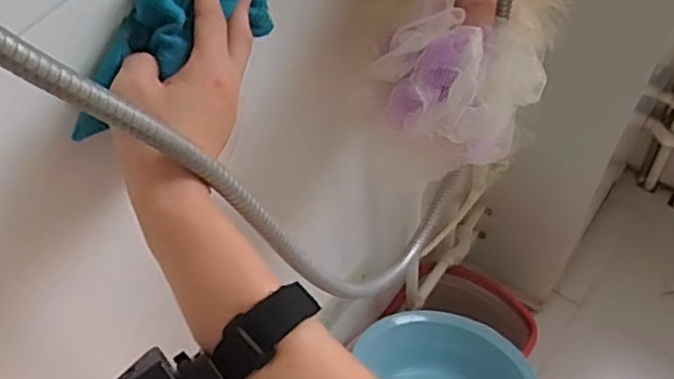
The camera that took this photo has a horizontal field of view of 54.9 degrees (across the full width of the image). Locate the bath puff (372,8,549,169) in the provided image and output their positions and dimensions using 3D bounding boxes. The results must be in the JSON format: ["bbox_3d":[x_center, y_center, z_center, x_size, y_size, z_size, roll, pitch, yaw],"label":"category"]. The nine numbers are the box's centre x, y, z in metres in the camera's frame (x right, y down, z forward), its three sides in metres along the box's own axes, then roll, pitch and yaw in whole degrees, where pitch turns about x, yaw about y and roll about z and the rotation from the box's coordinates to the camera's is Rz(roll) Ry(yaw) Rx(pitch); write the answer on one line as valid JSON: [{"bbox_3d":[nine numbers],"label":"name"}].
[{"bbox_3d":[0.104,-0.078,0.541,0.130,0.120,0.094,-29,54,-22],"label":"bath puff"}]

